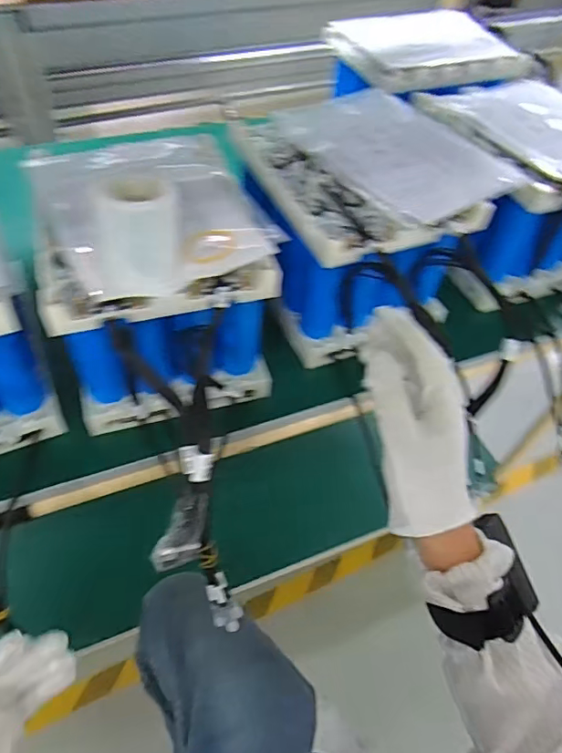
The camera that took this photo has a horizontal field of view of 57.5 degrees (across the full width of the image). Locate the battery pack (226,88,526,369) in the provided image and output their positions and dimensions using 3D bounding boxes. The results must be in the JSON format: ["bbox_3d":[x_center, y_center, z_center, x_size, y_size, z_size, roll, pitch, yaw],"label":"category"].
[{"bbox_3d":[0.087,-0.173,0.576,0.234,0.160,0.235,-20,56,-20],"label":"battery pack"}]

